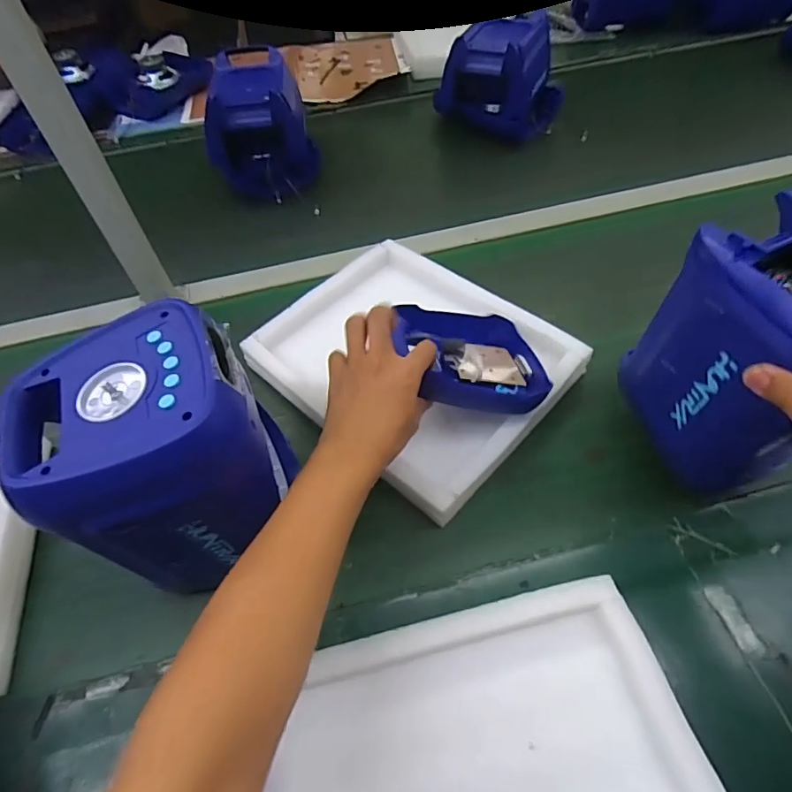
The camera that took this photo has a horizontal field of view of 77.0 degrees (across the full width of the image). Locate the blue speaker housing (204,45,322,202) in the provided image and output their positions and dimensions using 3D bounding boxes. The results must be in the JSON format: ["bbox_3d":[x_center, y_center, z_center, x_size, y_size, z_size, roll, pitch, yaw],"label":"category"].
[{"bbox_3d":[-0.252,-0.510,0.929,0.177,0.166,0.235,-14,50,0],"label":"blue speaker housing"}]

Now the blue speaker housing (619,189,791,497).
[{"bbox_3d":[0.329,-0.041,0.440,0.155,0.184,0.154,-22,54,-12],"label":"blue speaker housing"}]

